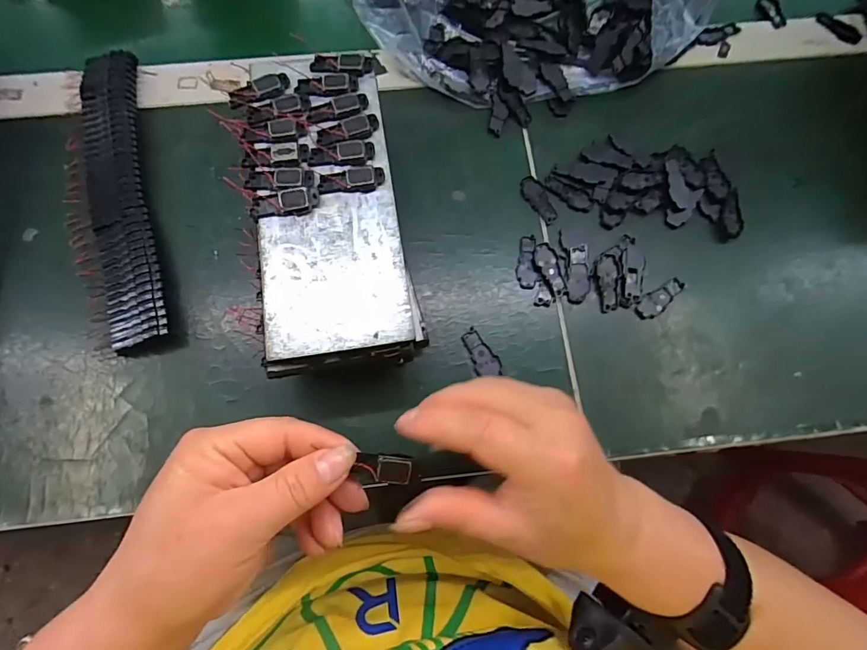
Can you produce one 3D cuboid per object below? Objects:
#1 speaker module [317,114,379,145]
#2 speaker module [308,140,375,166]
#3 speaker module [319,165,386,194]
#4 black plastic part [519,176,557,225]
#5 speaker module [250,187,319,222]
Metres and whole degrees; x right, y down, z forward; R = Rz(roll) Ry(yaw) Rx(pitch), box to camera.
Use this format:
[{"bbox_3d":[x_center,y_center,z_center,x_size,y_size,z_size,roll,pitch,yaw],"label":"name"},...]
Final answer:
[{"bbox_3d":[-0.052,-0.119,0.278,0.038,0.004,0.016,-15,75,-6],"label":"speaker module"},{"bbox_3d":[-0.055,-0.102,0.274,0.038,0.005,0.015,-7,75,-3],"label":"speaker module"},{"bbox_3d":[-0.048,-0.086,0.269,0.037,0.005,0.014,-4,75,-3],"label":"speaker module"},{"bbox_3d":[0.078,-0.093,0.336,0.018,0.004,0.040,-25,75,-9],"label":"black plastic part"},{"bbox_3d":[-0.086,-0.071,0.263,0.039,0.006,0.014,-9,75,-4],"label":"speaker module"}]

